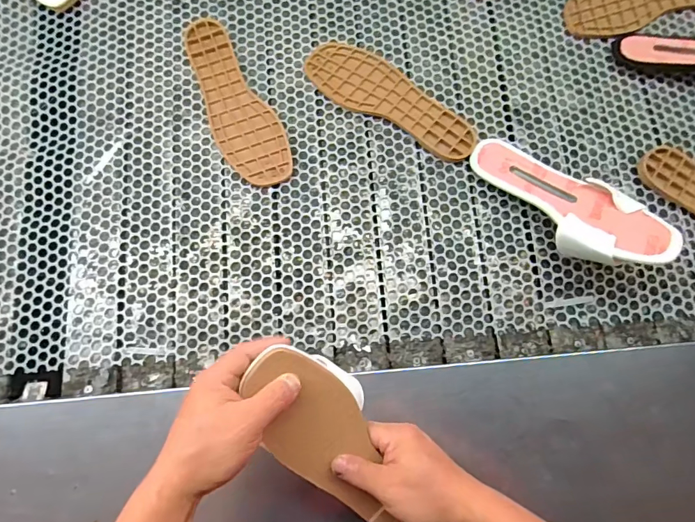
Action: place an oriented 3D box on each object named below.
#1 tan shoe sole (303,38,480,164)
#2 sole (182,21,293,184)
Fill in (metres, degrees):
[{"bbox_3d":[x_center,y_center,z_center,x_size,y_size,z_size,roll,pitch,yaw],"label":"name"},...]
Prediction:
[{"bbox_3d":[0.062,-0.224,0.587,0.254,0.010,0.086,34,81,6],"label":"tan shoe sole"},{"bbox_3d":[-0.153,-0.219,0.583,0.084,0.014,0.257,-24,80,-4],"label":"sole"}]

